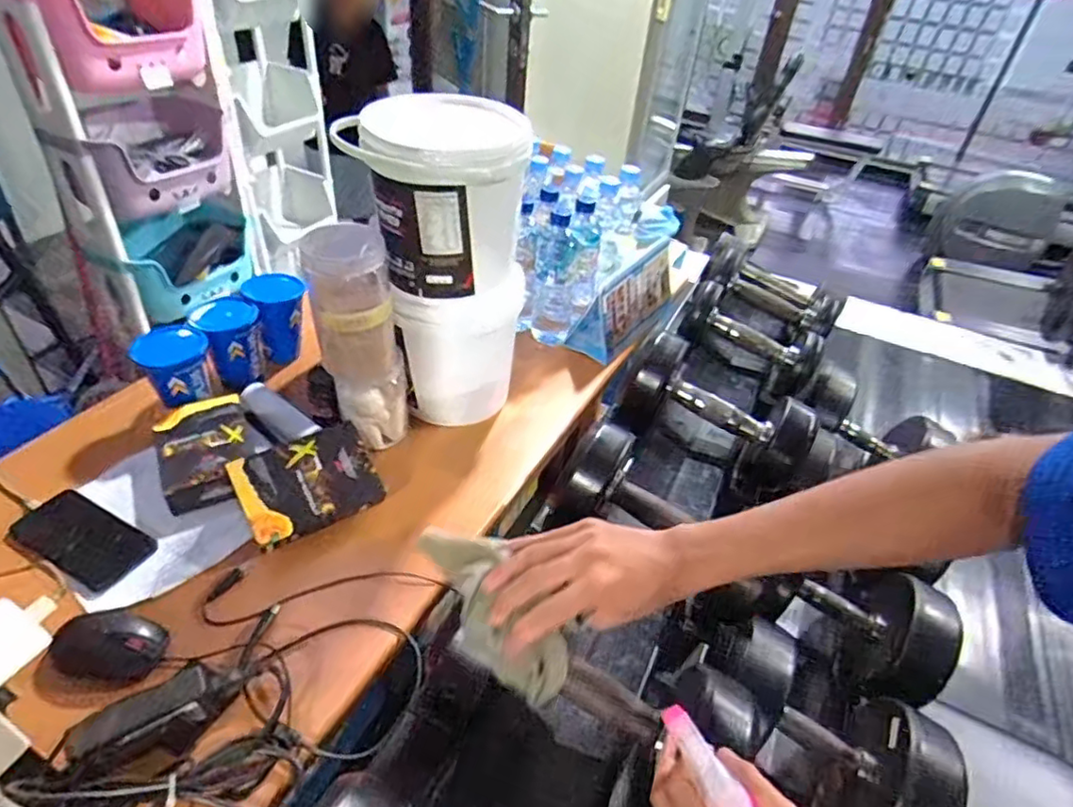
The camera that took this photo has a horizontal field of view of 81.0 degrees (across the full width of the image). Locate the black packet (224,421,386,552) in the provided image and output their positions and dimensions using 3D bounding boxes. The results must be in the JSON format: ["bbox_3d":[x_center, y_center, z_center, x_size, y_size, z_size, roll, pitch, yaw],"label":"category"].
[{"bbox_3d":[-0.264,0.092,0.731,0.147,0.020,0.109,-21,75,-25],"label":"black packet"}]

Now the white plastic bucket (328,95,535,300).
[{"bbox_3d":[-0.113,-0.254,0.747,0.193,0.184,0.173,3,41,-3],"label":"white plastic bucket"}]

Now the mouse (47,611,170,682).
[{"bbox_3d":[-0.422,0.234,0.612,0.117,0.033,0.058,-1,40,12],"label":"mouse"}]

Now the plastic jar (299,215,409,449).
[{"bbox_3d":[-0.213,-0.071,0.771,0.096,0.272,0.091,-4,42,-12],"label":"plastic jar"}]

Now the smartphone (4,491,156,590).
[{"bbox_3d":[-0.518,0.153,0.713,0.159,0.007,0.080,22,43,17],"label":"smartphone"}]

